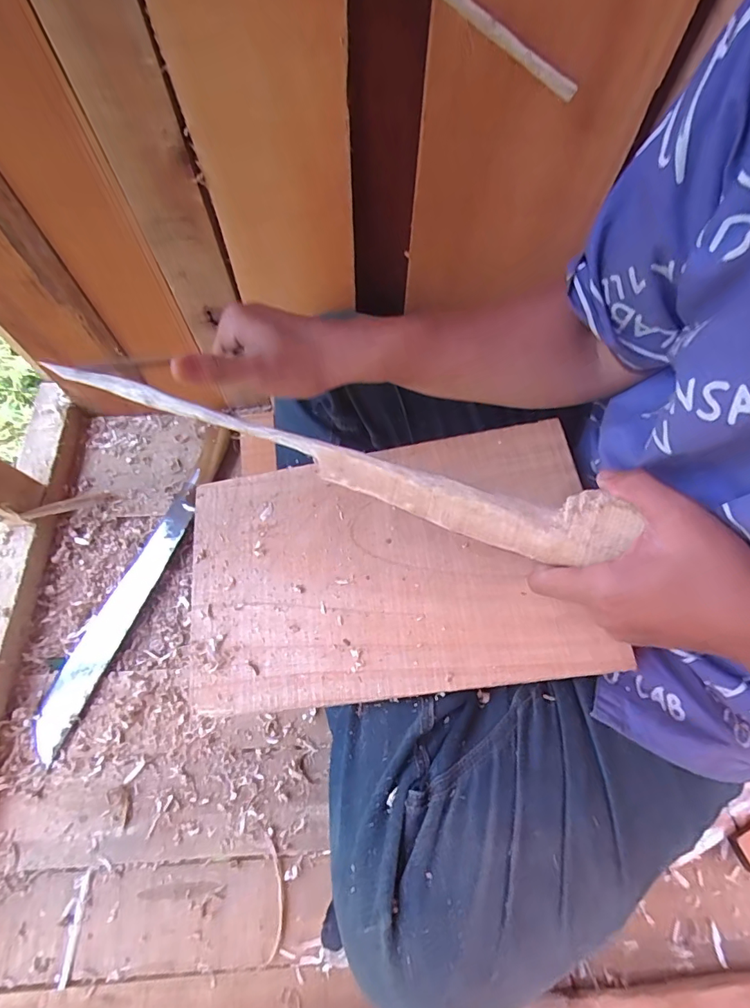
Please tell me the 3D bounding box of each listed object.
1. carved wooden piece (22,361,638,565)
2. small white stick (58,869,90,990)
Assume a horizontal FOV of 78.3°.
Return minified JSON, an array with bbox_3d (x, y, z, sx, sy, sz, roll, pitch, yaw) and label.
[{"bbox_3d":[-0.033,-0.034,0.305,0.384,0.031,0.040,18,68,8],"label":"carved wooden piece"},{"bbox_3d":[-0.277,0.391,0.425,0.008,0.004,0.083,1,66,2],"label":"small white stick"}]

